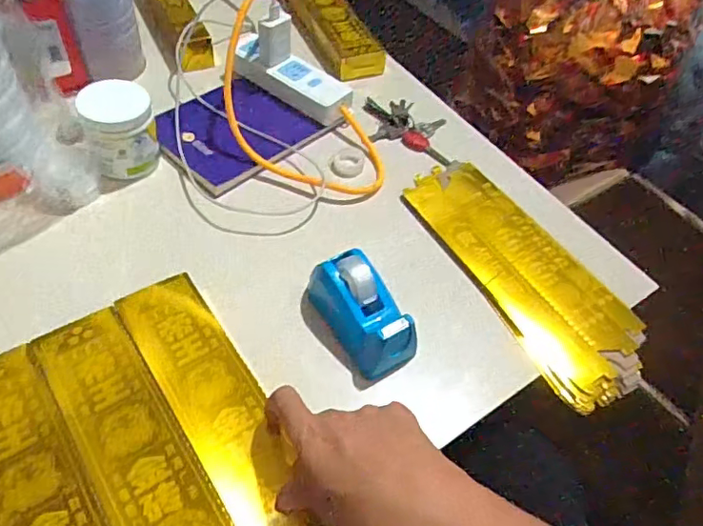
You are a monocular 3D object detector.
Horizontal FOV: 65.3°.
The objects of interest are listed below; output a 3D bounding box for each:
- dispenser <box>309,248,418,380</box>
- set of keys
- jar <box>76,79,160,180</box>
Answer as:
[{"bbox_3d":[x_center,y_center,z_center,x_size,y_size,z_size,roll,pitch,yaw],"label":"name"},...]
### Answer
[{"bbox_3d":[0.008,0.045,0.494,0.052,0.065,0.117,-22,58,-22],"label":"dispenser"},{"bbox_3d":[0.069,-0.172,0.707,0.106,0.010,0.113,2,56,-3],"label":"set of keys"},{"bbox_3d":[-0.242,-0.140,0.580,0.071,0.078,0.062,-15,55,-17],"label":"jar"}]

